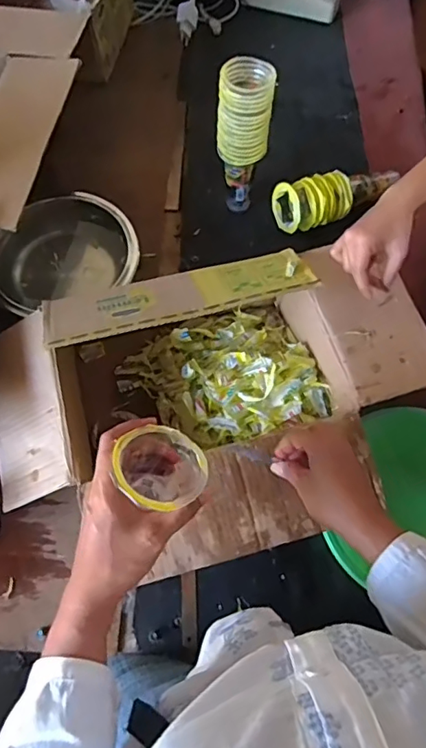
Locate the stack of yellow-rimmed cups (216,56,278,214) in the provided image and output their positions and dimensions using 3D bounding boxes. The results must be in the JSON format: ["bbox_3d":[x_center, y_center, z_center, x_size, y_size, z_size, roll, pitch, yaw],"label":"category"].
[{"bbox_3d":[0.044,-0.343,0.789,0.076,0.223,0.066,7,67,1],"label":"stack of yellow-rimmed cups"}]

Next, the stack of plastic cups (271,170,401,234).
[{"bbox_3d":[0.210,-0.292,0.861,0.217,0.062,0.079,-15,68,-8],"label":"stack of plastic cups"}]

